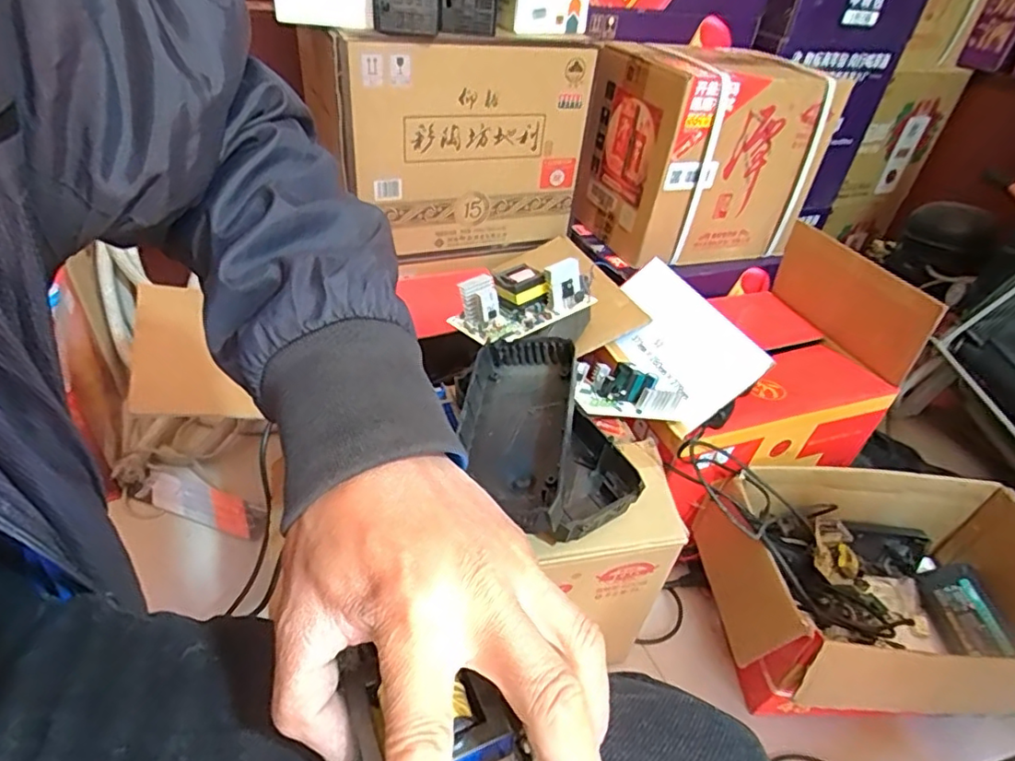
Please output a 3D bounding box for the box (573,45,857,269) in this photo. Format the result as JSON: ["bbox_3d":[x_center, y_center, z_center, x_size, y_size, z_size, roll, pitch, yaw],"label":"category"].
[{"bbox_3d":[0.325,-0.373,0.965,0.325,0.283,0.225,-12,43,-22],"label":"box"}]

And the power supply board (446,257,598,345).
[{"bbox_3d":[0.019,-0.097,0.717,0.182,0.068,0.104,-15,42,-1],"label":"power supply board"}]

